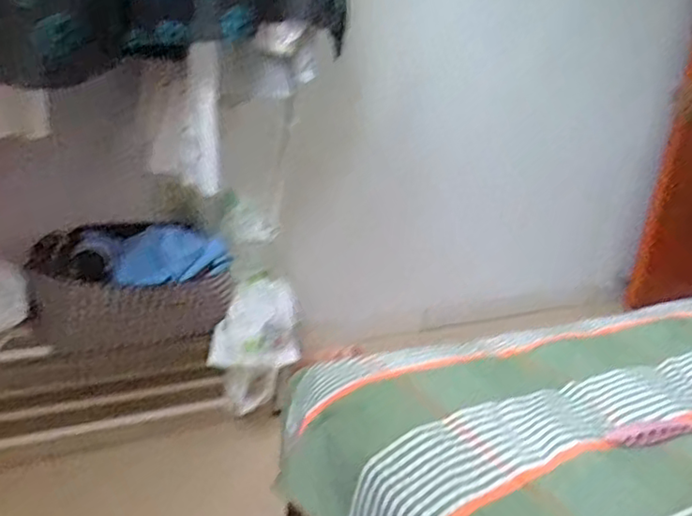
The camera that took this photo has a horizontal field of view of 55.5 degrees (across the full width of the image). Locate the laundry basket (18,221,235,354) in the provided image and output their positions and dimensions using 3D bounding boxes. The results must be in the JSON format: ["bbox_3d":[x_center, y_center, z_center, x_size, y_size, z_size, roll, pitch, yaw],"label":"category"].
[{"bbox_3d":[-0.492,0.062,1.565,0.431,0.243,0.268,5,17,-8],"label":"laundry basket"}]

